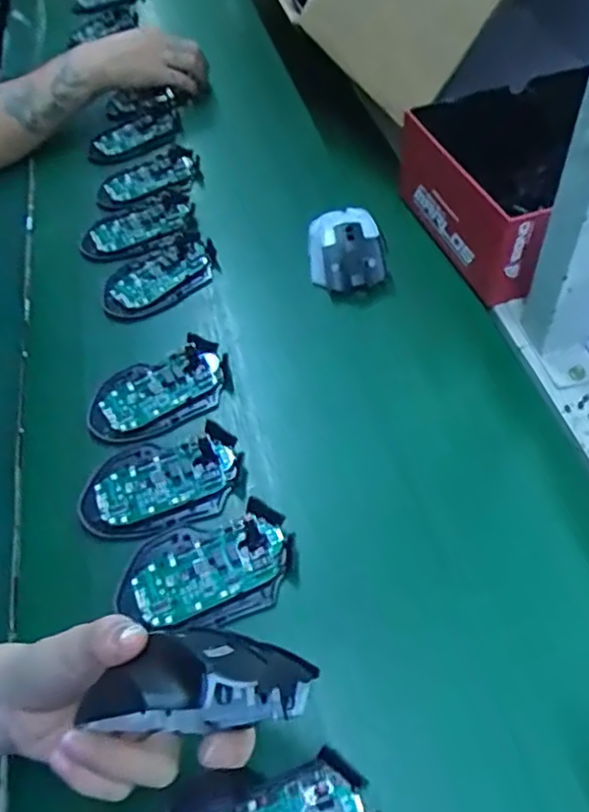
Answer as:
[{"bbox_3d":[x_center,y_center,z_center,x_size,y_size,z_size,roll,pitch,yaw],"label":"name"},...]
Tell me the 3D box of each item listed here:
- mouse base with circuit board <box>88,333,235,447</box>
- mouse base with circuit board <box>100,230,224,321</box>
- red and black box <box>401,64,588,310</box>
[{"bbox_3d":[-0.109,-0.012,0.510,0.117,0.020,0.073,-22,53,-12],"label":"mouse base with circuit board"},{"bbox_3d":[-0.129,-0.126,0.605,0.117,0.016,0.074,-32,56,-19],"label":"mouse base with circuit board"},{"bbox_3d":[0.236,-0.209,0.574,0.230,0.096,0.199,-19,53,-10],"label":"red and black box"}]

